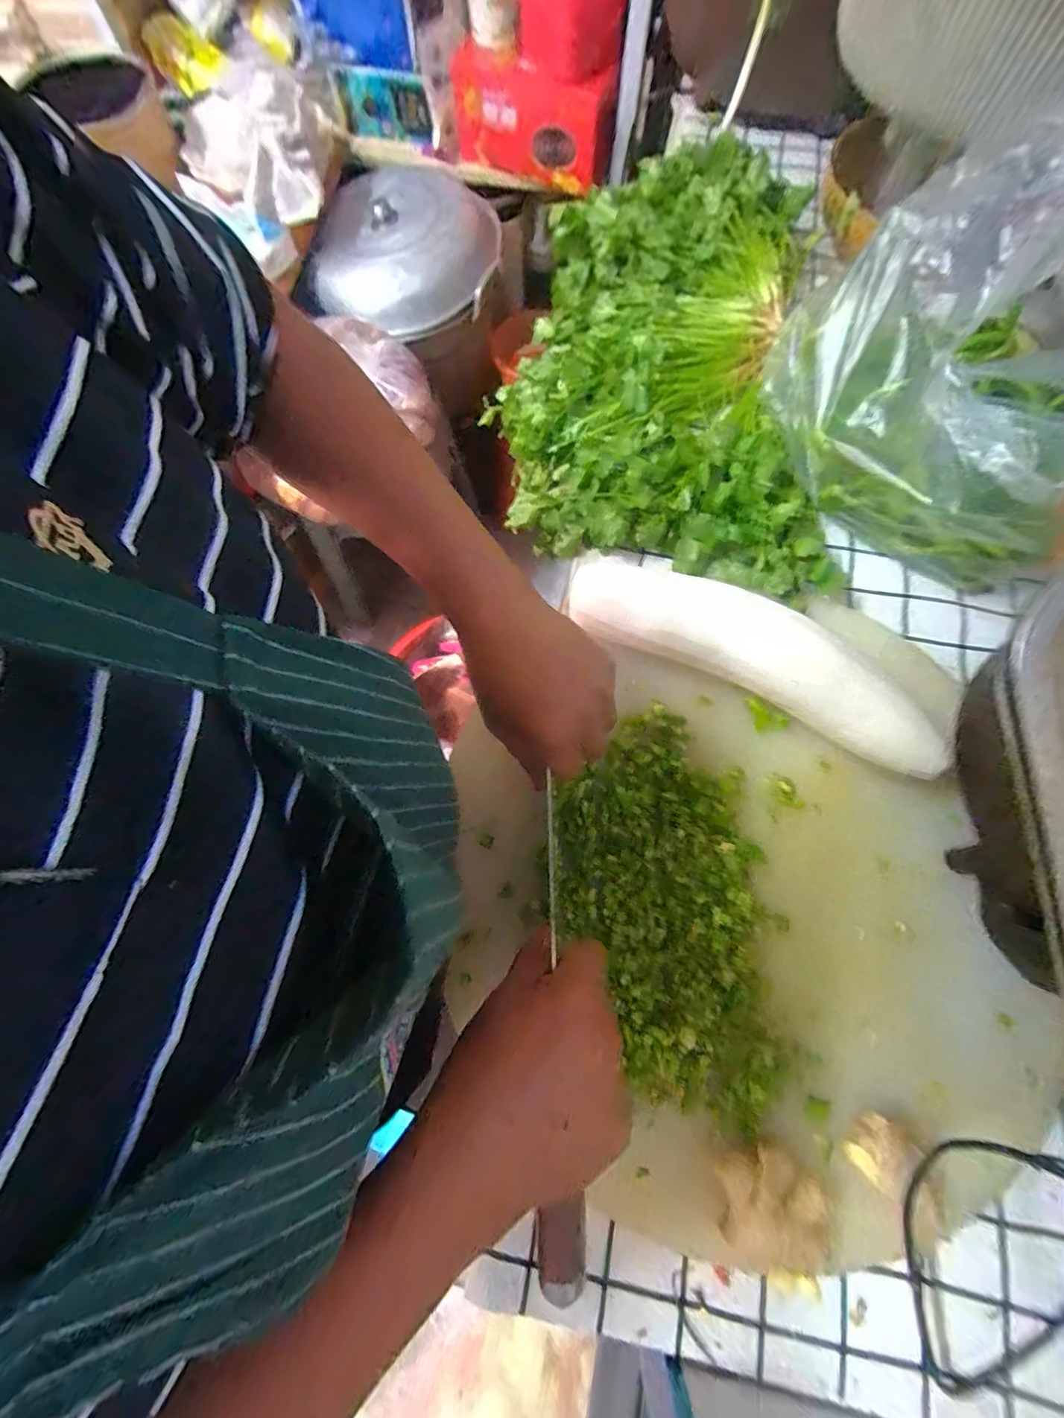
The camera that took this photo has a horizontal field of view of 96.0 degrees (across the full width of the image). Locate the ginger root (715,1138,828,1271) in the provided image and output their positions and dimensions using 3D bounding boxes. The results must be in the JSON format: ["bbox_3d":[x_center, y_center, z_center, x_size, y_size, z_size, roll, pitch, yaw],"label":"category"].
[{"bbox_3d":[0.141,0.295,0.286,0.063,0.028,0.057,-15,74,-4],"label":"ginger root"}]

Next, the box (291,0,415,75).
[{"bbox_3d":[-0.320,-1.215,0.853,0.225,0.090,0.043,16,74,6],"label":"box"}]

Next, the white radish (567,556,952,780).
[{"bbox_3d":[0.159,-0.038,0.360,0.278,0.061,0.066,25,75,8],"label":"white radish"}]

